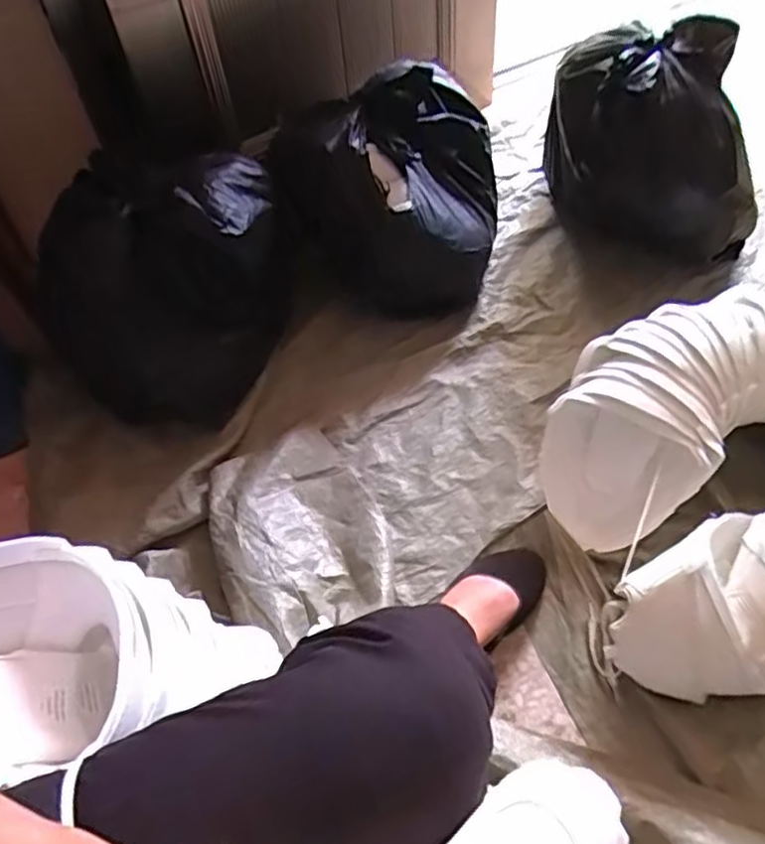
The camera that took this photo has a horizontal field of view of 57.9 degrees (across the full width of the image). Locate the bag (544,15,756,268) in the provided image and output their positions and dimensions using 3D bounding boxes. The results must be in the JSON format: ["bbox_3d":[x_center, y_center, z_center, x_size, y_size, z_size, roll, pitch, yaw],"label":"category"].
[{"bbox_3d":[0.422,-0.440,1.120,0.238,0.287,0.336,-9,52,-2],"label":"bag"}]

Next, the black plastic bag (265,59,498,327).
[{"bbox_3d":[0.016,-0.351,1.106,0.362,0.284,0.295,-9,52,-1],"label":"black plastic bag"}]

